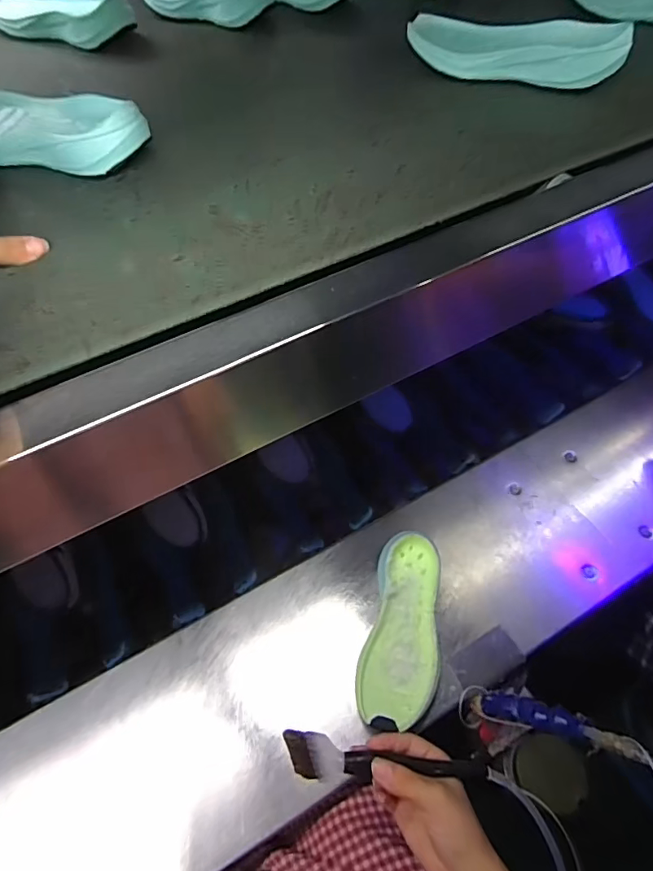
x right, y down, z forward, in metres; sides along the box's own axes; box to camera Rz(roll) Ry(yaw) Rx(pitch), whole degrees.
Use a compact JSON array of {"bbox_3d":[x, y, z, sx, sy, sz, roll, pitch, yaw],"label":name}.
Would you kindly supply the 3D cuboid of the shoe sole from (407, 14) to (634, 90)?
[{"bbox_3d":[0.185,-0.393,0.491,0.214,0.047,0.062,22,59,15],"label":"shoe sole"}]

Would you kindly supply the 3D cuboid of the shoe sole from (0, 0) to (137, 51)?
[{"bbox_3d":[-0.345,-0.528,0.603,0.224,0.048,0.087,29,61,19],"label":"shoe sole"}]

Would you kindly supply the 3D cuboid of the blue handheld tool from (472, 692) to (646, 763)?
[{"bbox_3d":[0.205,0.279,0.475,0.038,0.203,0.023,41,62,-8],"label":"blue handheld tool"}]

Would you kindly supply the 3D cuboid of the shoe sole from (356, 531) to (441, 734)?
[{"bbox_3d":[0.095,0.232,0.583,0.087,0.046,0.220,12,57,8],"label":"shoe sole"}]

